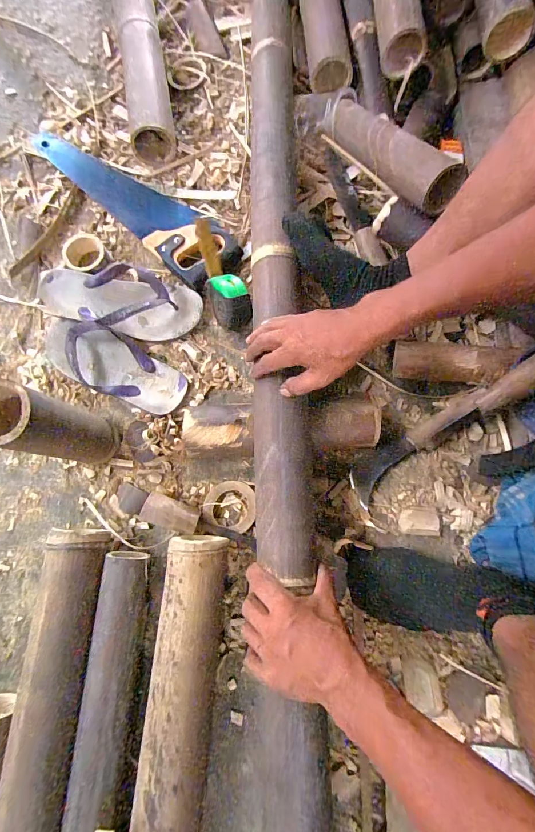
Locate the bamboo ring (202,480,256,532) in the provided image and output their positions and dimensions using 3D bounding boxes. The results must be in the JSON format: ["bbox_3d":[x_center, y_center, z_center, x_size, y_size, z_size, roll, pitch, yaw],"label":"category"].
[{"bbox_3d":[-0.054,0.130,0.535,0.075,0.016,0.068,13,77,3],"label":"bamboo ring"}]

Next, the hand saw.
[{"bbox_3d":[-0.236,-0.392,0.645,0.451,0.026,0.120,41,80,9],"label":"hand saw"}]

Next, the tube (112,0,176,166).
[{"bbox_3d":[-0.253,-0.741,0.693,0.080,0.084,0.556,-11,76,-2],"label":"tube"}]

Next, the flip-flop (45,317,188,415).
[{"bbox_3d":[-0.251,-0.084,0.574,0.252,0.043,0.094,21,79,5],"label":"flip-flop"}]

